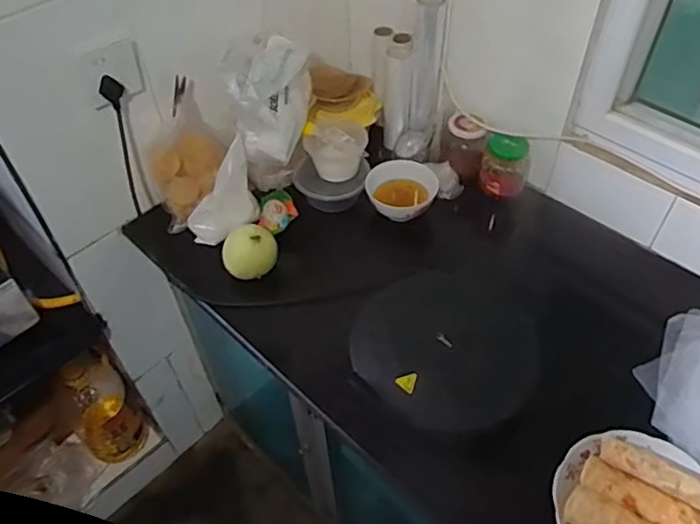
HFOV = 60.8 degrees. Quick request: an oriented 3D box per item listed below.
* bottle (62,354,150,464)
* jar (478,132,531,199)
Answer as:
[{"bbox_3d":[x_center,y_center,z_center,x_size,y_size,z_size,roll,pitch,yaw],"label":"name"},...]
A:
[{"bbox_3d":[-0.630,0.365,1.499,0.147,0.328,0.142,-28,54,-20],"label":"bottle"},{"bbox_3d":[0.284,-0.182,1.079,0.083,0.114,0.082,-1,49,2],"label":"jar"}]

